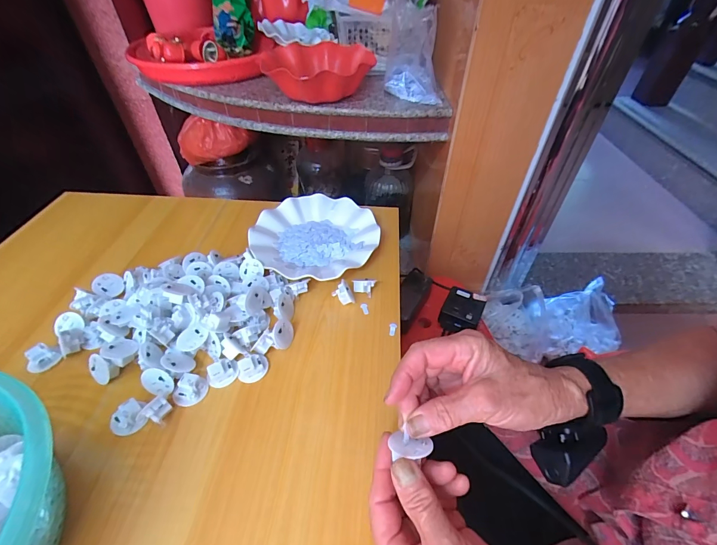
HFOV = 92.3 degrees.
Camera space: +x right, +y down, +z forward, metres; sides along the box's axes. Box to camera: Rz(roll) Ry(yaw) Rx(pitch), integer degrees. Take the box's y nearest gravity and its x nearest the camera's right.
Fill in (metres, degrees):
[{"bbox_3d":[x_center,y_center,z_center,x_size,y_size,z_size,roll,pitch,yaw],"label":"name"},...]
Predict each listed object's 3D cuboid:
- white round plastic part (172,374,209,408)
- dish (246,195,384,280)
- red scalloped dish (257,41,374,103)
[{"bbox_3d":[-0.168,0.116,0.343,0.027,0.016,0.029,0,46,0],"label":"white round plastic part"},{"bbox_3d":[-0.064,-0.054,0.510,0.178,0.021,0.181,0,46,0],"label":"dish"},{"bbox_3d":[-0.080,-0.410,0.702,0.214,0.065,0.221,0,46,0],"label":"red scalloped dish"}]

